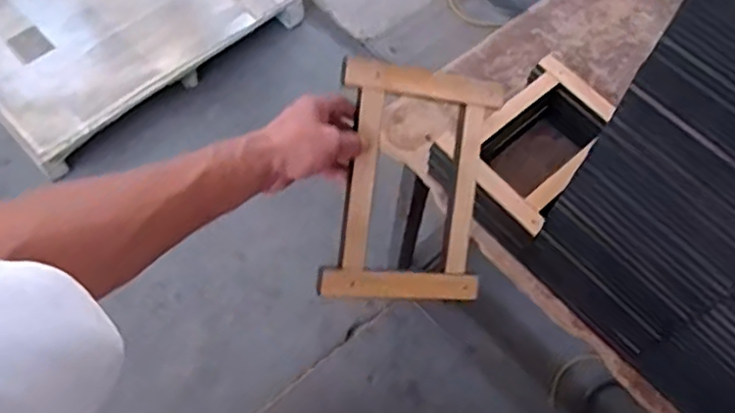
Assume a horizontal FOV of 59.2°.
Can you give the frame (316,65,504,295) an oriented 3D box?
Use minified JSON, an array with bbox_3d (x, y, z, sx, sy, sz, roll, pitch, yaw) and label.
[{"bbox_3d":[0.049,-0.021,0.655,0.171,0.022,0.230,6,92,-22],"label":"frame"}]

